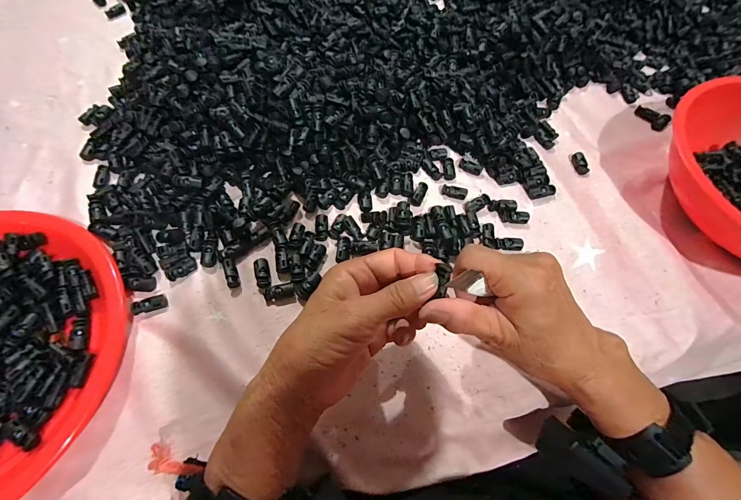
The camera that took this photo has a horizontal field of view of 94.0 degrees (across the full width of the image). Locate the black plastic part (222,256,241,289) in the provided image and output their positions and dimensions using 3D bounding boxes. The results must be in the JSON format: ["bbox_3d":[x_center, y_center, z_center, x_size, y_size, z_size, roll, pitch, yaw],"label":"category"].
[{"bbox_3d":[-0.132,0.021,0.327,0.011,0.007,0.030,-17,84,-10],"label":"black plastic part"}]

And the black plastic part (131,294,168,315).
[{"bbox_3d":[-0.199,0.049,0.312,0.027,0.006,0.015,-15,65,-29],"label":"black plastic part"}]

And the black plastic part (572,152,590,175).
[{"bbox_3d":[0.252,-0.104,0.412,0.017,0.006,0.030,-7,65,-6],"label":"black plastic part"}]

